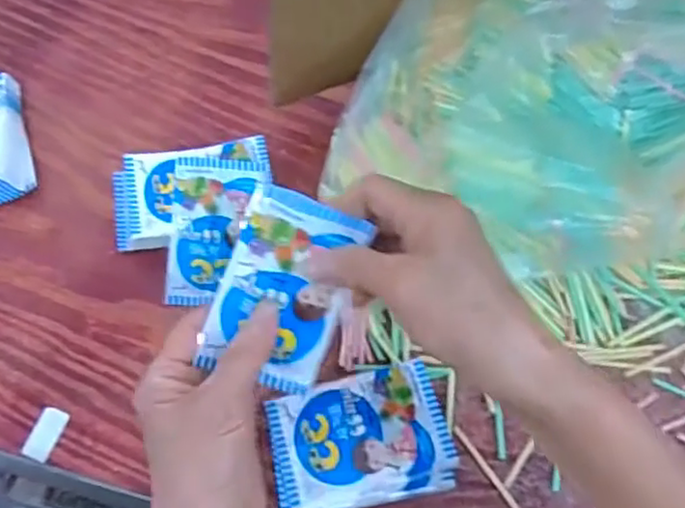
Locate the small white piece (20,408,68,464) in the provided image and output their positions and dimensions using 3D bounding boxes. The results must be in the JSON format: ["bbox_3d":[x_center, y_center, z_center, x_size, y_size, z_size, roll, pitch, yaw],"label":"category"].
[{"bbox_3d":[-0.191,0.116,0.423,0.018,0.004,0.033,14,64,5],"label":"small white piece"}]

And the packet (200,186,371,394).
[{"bbox_3d":[-0.031,0.020,0.346,0.064,0.012,0.103,19,107,-10],"label":"packet"}]

